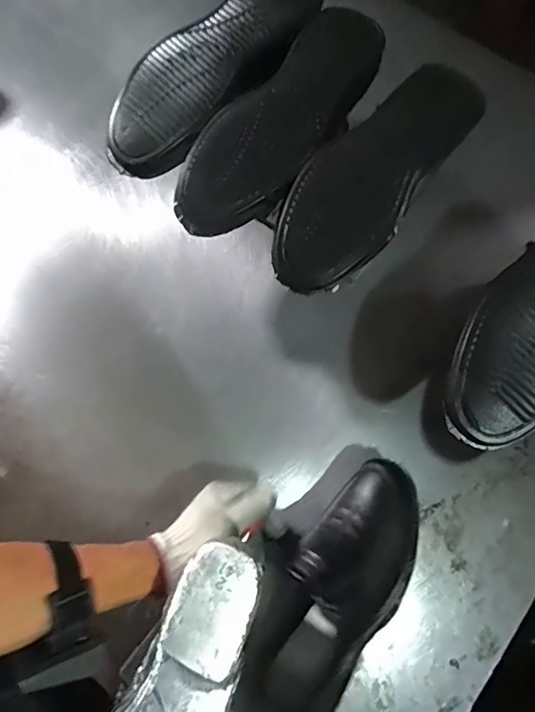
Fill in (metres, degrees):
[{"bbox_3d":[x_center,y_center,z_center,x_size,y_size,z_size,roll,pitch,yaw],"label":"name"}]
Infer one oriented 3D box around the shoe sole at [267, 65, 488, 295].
[{"bbox_3d":[0.097,-0.172,0.436,0.099,0.047,0.251,38,78,10],"label":"shoe sole"}]

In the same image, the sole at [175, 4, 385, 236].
[{"bbox_3d":[0.019,-0.239,0.466,0.103,0.038,0.292,38,78,10],"label":"sole"}]

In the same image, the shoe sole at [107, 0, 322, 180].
[{"bbox_3d":[-0.058,-0.298,0.480,0.289,0.030,0.112,-43,79,-11],"label":"shoe sole"}]

